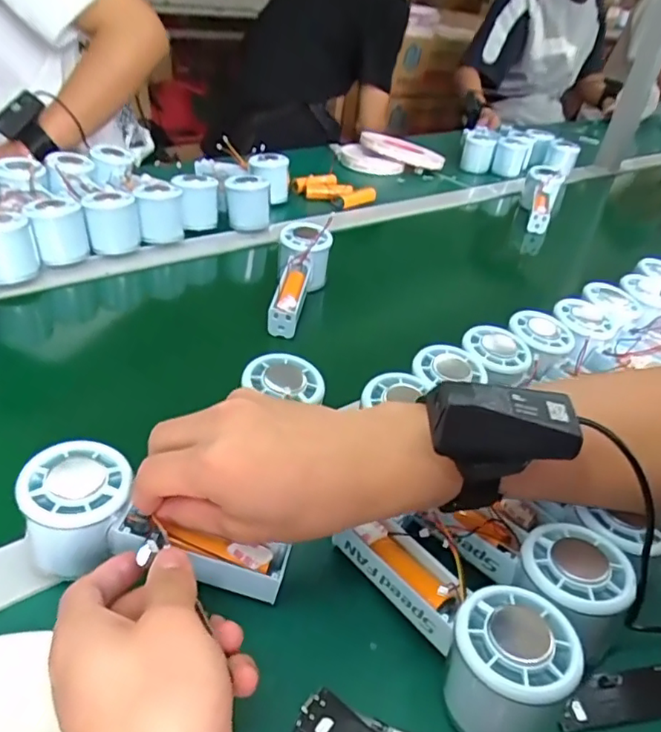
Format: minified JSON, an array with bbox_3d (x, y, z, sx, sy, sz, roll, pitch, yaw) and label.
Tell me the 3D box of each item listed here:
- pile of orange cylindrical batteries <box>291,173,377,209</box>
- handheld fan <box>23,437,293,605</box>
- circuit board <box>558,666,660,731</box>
[{"bbox_3d":[0.005,-0.264,0.853,0.126,0.029,0.066,7,36,-1],"label":"pile of orange cylindrical batteries"},{"bbox_3d":[-0.101,0.097,0.323,0.150,0.052,0.055,25,36,-4],"label":"handheld fan"},{"bbox_3d":[0.163,0.176,0.305,0.088,0.009,0.023,-1,37,-12],"label":"circuit board"}]

